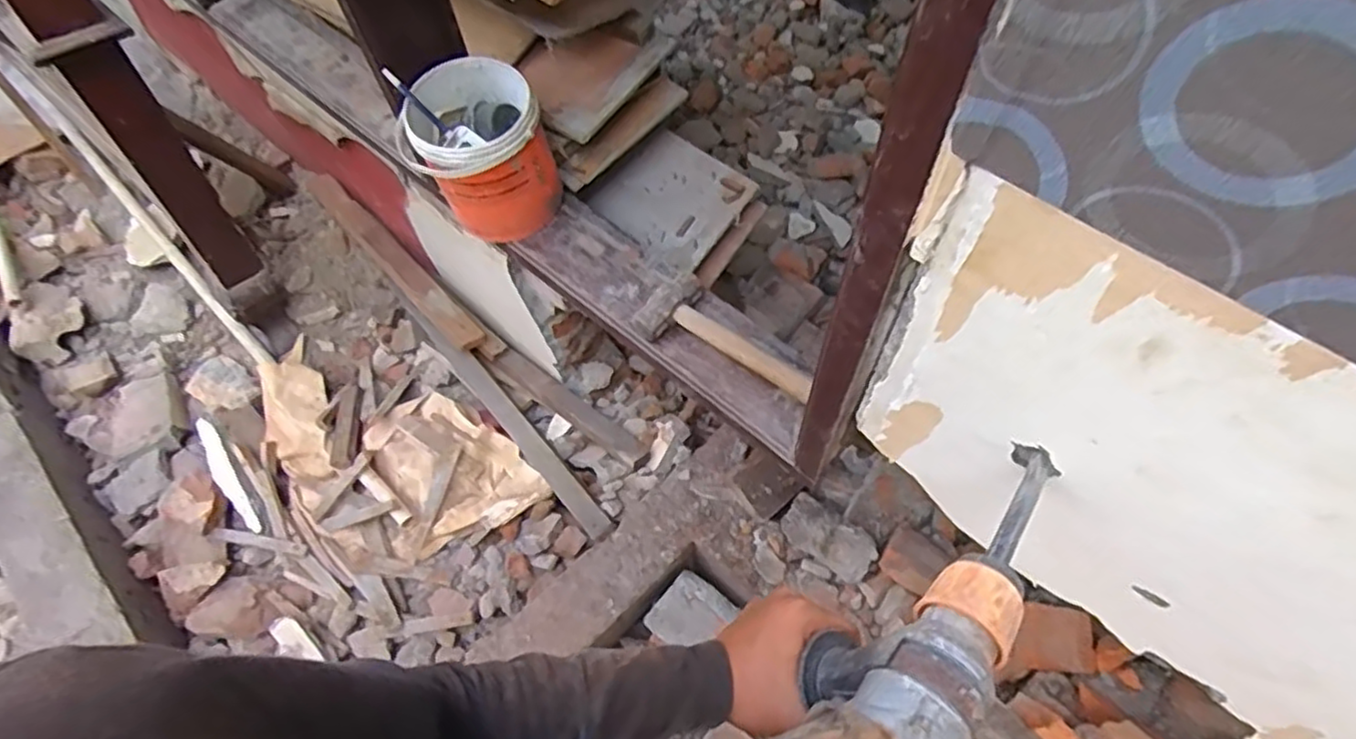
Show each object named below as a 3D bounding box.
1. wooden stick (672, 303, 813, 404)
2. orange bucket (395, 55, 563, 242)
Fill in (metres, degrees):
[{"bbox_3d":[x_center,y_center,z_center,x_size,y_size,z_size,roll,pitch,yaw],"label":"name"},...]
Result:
[{"bbox_3d":[0.081,-0.023,0.883,0.221,0.027,0.027,34,67,33],"label":"wooden stick"},{"bbox_3d":[-0.274,-0.304,0.995,0.170,0.189,0.174,-1,61,2],"label":"orange bucket"}]

